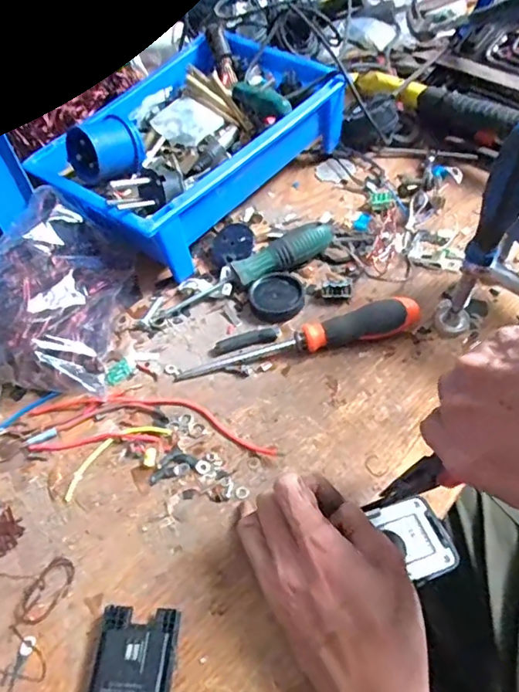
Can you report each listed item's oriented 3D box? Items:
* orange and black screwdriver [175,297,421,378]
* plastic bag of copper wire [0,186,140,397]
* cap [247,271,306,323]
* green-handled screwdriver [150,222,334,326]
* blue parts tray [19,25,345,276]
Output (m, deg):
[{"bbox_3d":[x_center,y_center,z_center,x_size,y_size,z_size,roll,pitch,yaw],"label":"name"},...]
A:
[{"bbox_3d":[0.036,-0.007,0.453,0.208,0.038,0.026,-15,50,-2],"label":"orange and black screwdriver"},{"bbox_3d":[-0.195,-0.052,0.485,0.140,0.075,0.193,4,54,9],"label":"plastic bag of copper wire"},{"bbox_3d":[0.017,-0.049,0.497,0.051,0.014,0.056,-5,51,6],"label":"cap"},{"bbox_3d":[-0.015,-0.069,0.504,0.188,0.036,0.028,-26,52,-11],"label":"green-handled screwdriver"},{"bbox_3d":[-0.075,-0.232,0.574,0.210,0.089,0.305,32,62,26],"label":"blue parts tray"}]

